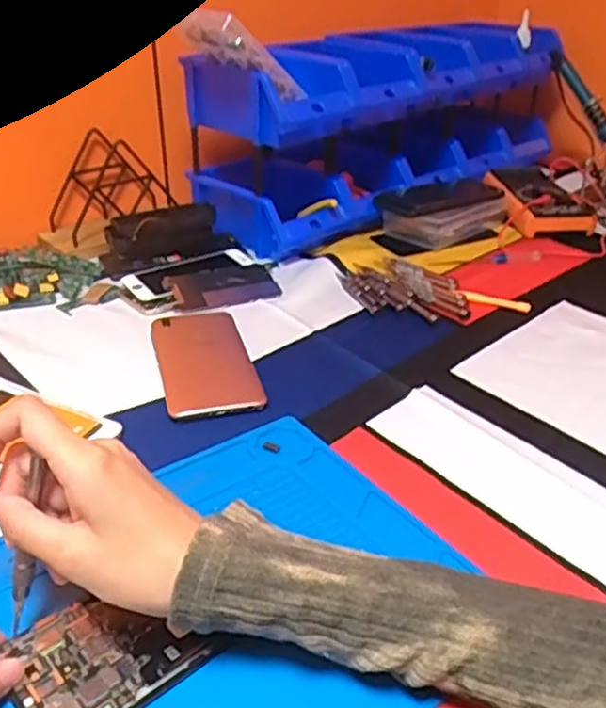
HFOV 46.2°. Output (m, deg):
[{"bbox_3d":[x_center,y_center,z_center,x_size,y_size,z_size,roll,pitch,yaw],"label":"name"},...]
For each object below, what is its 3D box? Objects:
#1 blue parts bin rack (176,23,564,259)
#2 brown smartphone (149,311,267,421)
[{"bbox_3d":[0.109,-0.311,0.937,0.556,0.191,0.202,-26,40,-37],"label":"blue parts bin rack"},{"bbox_3d":[-0.082,0.004,0.589,0.075,0.008,0.148,-9,32,-15],"label":"brown smartphone"}]

